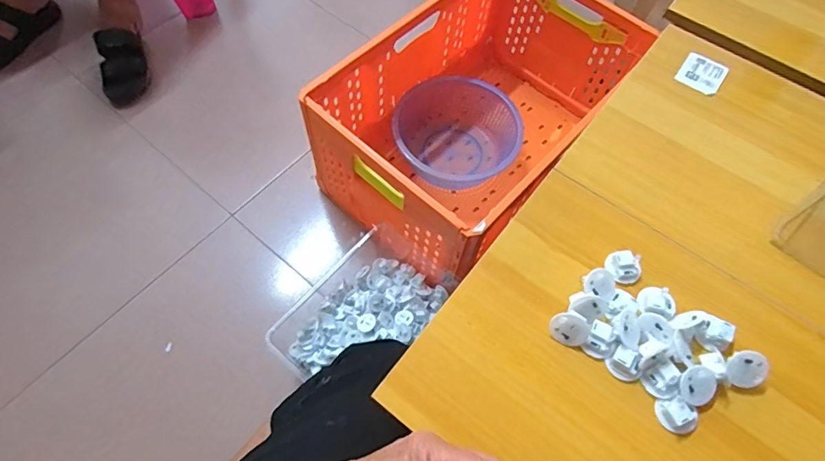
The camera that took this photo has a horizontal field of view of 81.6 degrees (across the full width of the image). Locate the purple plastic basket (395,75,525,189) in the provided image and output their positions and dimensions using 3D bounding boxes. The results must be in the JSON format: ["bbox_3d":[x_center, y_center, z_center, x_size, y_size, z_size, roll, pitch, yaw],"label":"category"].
[{"bbox_3d":[0.100,-0.223,1.096,0.273,0.121,0.252,1,63,-1],"label":"purple plastic basket"}]

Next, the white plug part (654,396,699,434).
[{"bbox_3d":[0.221,0.153,0.395,0.030,0.016,0.027,-8,64,-4],"label":"white plug part"}]

